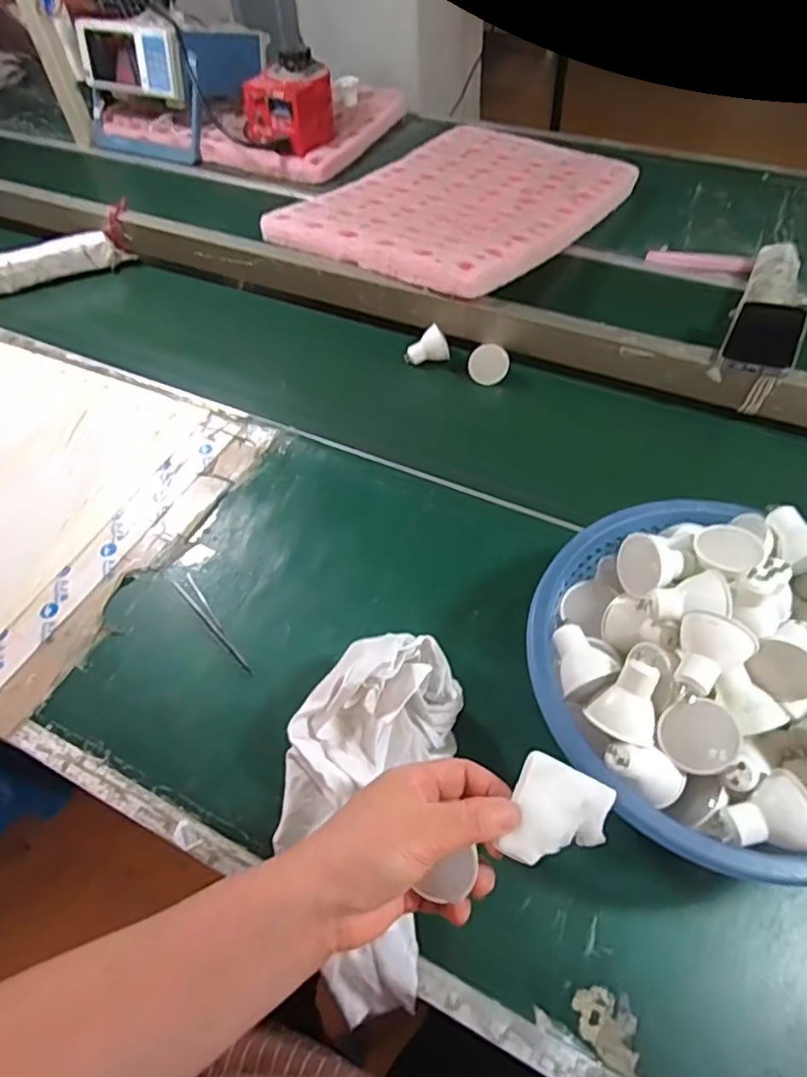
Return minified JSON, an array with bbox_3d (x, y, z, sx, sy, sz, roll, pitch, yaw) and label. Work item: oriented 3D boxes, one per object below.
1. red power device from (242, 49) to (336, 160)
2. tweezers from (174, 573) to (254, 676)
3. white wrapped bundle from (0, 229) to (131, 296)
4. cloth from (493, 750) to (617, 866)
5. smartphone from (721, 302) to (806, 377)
[{"bbox_3d":[-0.208,-0.787,1.121,0.116,0.124,0.138,35,62,25],"label":"red power device"},{"bbox_3d":[-0.180,0.080,0.577,0.017,0.004,0.129,-31,58,-20],"label":"tweezers"},{"bbox_3d":[-0.586,-0.413,0.941,0.314,0.037,0.065,-15,53,-8],"label":"white wrapped bundle"},{"bbox_3d":[0.085,0.156,0.343,0.051,0.007,0.056,26,77,2],"label":"cloth"},{"bbox_3d":[0.404,-0.228,0.685,0.071,0.014,0.140,24,57,19],"label":"smartphone"}]

